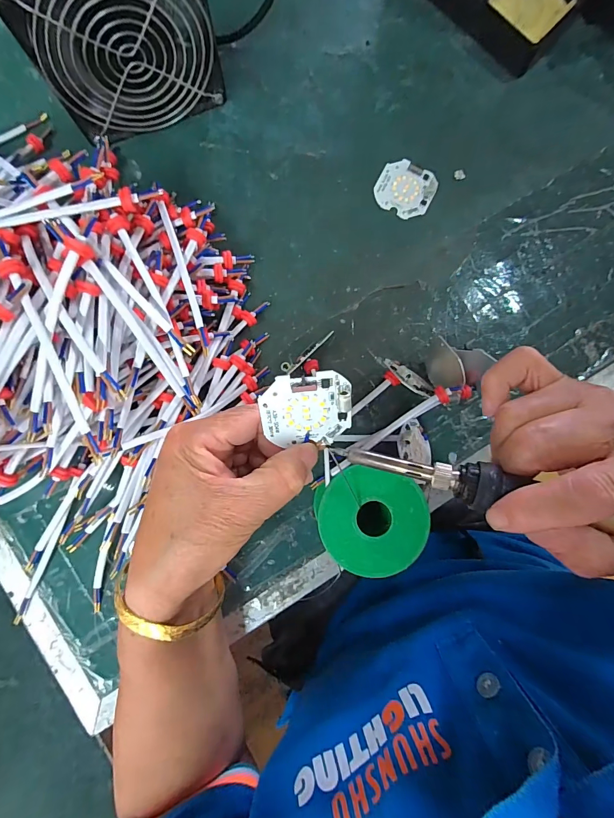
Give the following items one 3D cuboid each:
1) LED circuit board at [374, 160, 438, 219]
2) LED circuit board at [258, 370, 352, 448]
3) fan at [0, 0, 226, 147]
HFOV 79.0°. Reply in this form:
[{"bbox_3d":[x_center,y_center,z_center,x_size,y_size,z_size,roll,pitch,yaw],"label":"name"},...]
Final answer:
[{"bbox_3d":[0.083,-0.186,0.314,0.046,0.004,0.044,30,86,0],"label":"LED circuit board"},{"bbox_3d":[0.000,0.003,0.193,0.046,0.007,0.043,-5,125,-3],"label":"LED circuit board"},{"bbox_3d":[-0.127,-0.260,0.257,0.118,0.119,0.046,-22,87,-2],"label":"fan"}]

